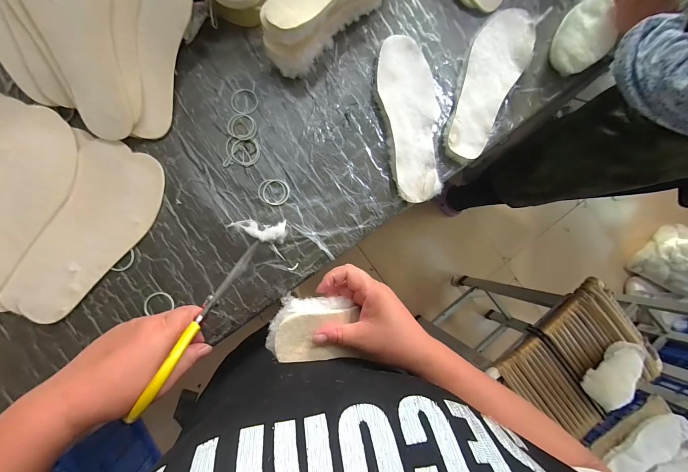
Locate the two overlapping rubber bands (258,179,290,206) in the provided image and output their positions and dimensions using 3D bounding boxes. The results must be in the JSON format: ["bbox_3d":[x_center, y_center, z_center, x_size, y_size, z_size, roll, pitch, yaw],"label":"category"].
[{"bbox_3d":[-0.112,-0.070,0.462,0.048,0.004,0.042,9,88,-6],"label":"two overlapping rubber bands"}]

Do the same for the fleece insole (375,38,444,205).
[{"bbox_3d":[0.112,-0.192,0.475,0.094,0.032,0.266,-11,90,-6],"label":"fleece insole"}]

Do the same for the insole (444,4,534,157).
[{"bbox_3d":[0.241,-0.259,0.485,0.089,0.013,0.274,26,86,-5],"label":"insole"}]

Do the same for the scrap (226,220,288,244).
[{"bbox_3d":[-0.133,-0.007,0.449,0.086,0.019,0.035,0,88,-6],"label":"scrap"}]

